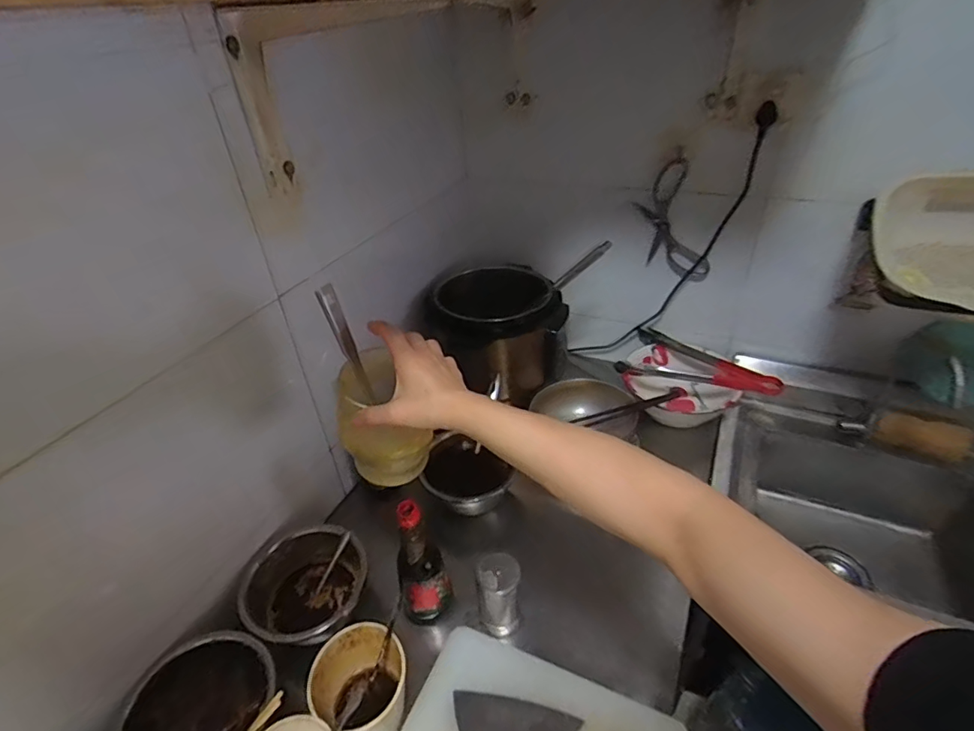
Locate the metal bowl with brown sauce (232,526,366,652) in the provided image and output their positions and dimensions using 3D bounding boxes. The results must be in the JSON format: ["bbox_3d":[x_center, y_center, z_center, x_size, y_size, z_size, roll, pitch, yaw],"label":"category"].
[{"bbox_3d":[-0.262,0.322,0.747,0.152,0.083,0.172,19,42,27],"label":"metal bowl with brown sauce"}]

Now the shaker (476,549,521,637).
[{"bbox_3d":[0.017,0.321,0.720,0.056,0.122,0.058,-3,37,2],"label":"shaker"}]

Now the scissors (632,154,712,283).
[{"bbox_3d":[0.354,-0.265,0.987,0.121,0.246,0.023,-9,28,39],"label":"scissors"}]

